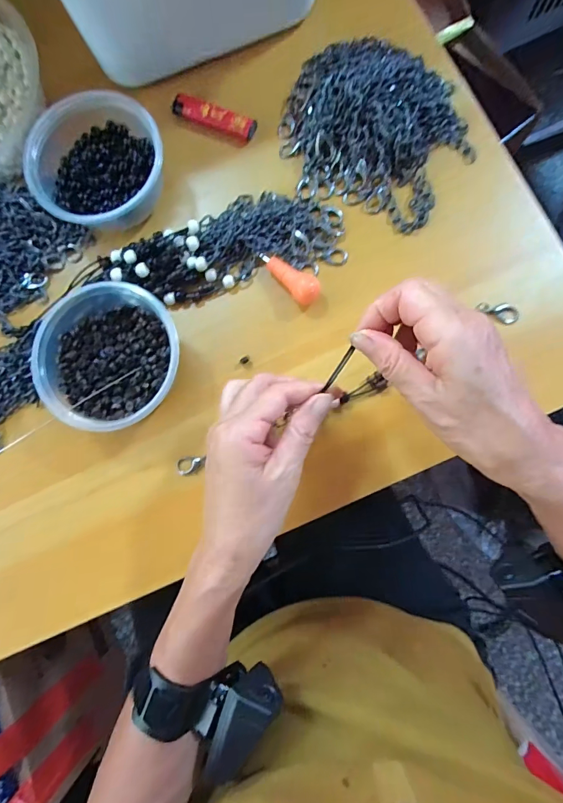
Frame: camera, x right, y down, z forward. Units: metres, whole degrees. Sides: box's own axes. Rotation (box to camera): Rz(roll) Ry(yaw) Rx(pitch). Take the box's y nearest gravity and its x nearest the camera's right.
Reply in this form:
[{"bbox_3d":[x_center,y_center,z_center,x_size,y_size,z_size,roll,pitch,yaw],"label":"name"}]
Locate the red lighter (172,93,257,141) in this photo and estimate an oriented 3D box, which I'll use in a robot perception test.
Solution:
[{"bbox_3d":[-0.063,-0.262,0.361,0.078,0.015,0.019,24,85,7],"label":"red lighter"}]

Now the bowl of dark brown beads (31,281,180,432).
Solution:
[{"bbox_3d":[-0.136,-0.036,0.312,0.117,0.043,0.109,-1,83,4],"label":"bowl of dark brown beads"}]

